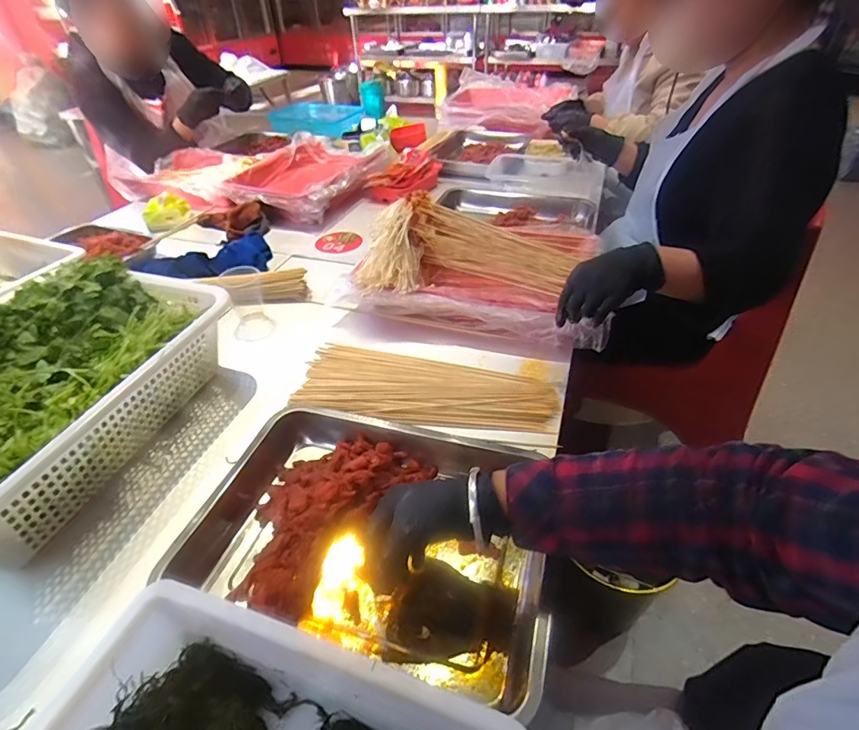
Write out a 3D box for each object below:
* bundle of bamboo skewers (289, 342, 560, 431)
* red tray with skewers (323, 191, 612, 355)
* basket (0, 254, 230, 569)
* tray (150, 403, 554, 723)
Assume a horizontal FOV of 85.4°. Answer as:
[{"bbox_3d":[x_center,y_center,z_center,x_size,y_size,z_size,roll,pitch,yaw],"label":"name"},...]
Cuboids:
[{"bbox_3d":[-0.007,0.024,0.657,0.352,0.028,0.133,7,41,10],"label":"bundle of bamboo skewers"},{"bbox_3d":[0.087,-0.182,0.785,0.413,0.141,0.282,8,42,12],"label":"red tray with skewers"},{"bbox_3d":[-0.477,0.039,0.568,0.278,0.140,0.411,12,43,16],"label":"basket"},{"bbox_3d":[-0.058,0.150,0.498,0.369,0.059,0.262,11,42,15],"label":"tray"}]

